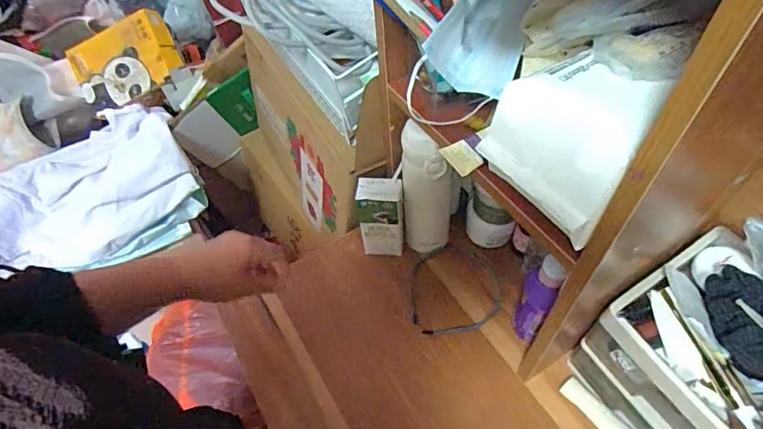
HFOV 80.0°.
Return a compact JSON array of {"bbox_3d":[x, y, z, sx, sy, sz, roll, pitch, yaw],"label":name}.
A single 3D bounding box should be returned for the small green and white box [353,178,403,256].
[{"bbox_3d":[-0.002,0.007,0.624,0.061,0.132,0.040,0,54,6],"label":"small green and white box"}]

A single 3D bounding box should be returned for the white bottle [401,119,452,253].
[{"bbox_3d":[0.060,-0.030,0.591,0.066,0.213,0.061,5,54,9],"label":"white bottle"}]

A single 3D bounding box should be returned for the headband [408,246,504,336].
[{"bbox_3d":[0.100,0.100,0.625,0.128,0.012,0.127,-2,53,3],"label":"headband"}]

